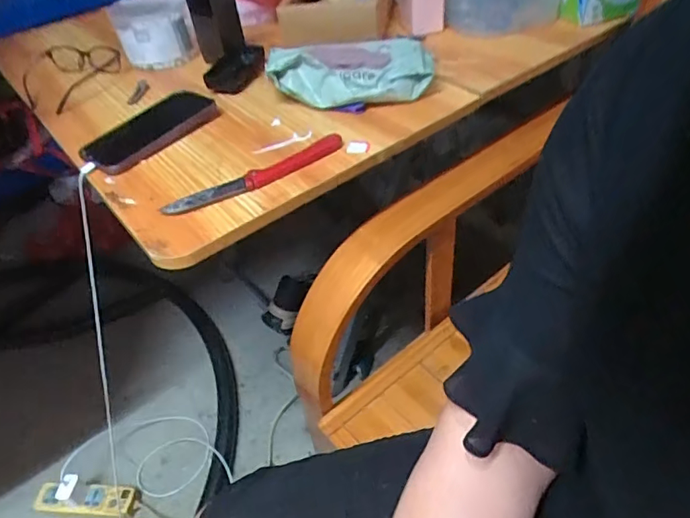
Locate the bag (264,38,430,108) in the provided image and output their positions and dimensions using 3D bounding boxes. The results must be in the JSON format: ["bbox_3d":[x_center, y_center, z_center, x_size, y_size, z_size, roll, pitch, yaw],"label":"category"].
[{"bbox_3d":[0.008,-0.229,0.627,0.193,0.056,0.097,-11,43,-4],"label":"bag"}]

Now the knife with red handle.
[{"bbox_3d":[-0.090,-0.087,0.531,0.198,0.011,0.034,-27,46,-20],"label":"knife with red handle"}]

